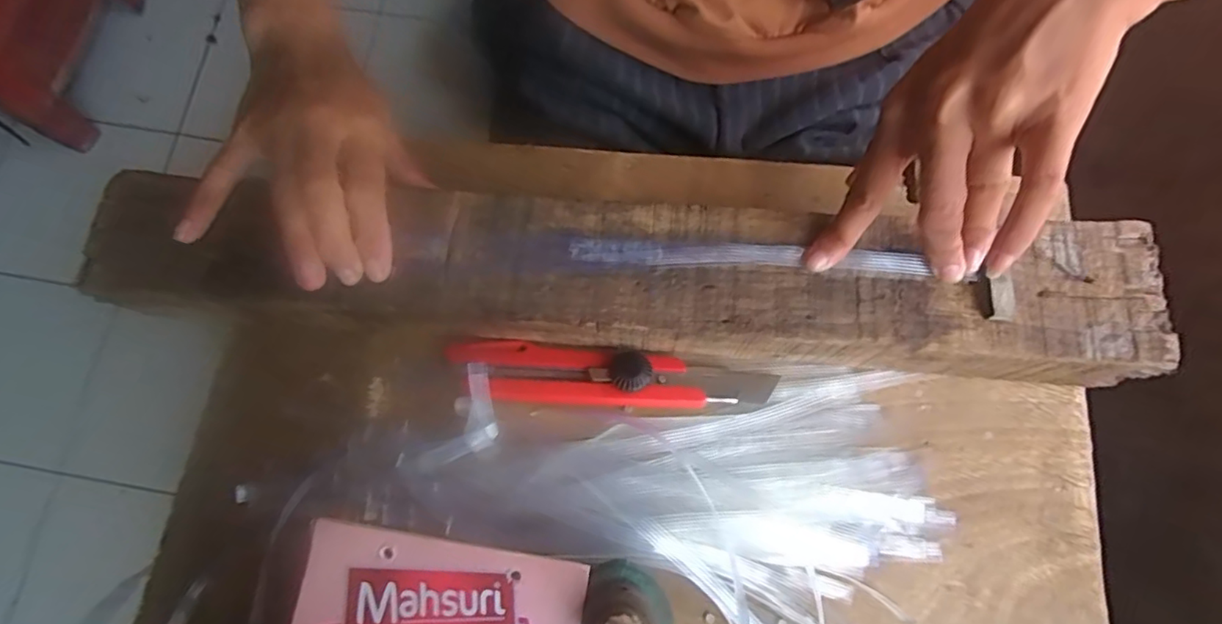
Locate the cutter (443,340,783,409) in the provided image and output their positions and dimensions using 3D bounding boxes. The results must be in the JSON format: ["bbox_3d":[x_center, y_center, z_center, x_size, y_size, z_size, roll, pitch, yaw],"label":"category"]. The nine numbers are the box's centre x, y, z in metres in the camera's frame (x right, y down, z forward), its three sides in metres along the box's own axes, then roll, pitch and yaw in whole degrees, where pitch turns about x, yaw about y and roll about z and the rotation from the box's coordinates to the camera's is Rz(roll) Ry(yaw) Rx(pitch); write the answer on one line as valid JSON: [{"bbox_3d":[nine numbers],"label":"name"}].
[{"bbox_3d":[0.000,0.032,0.298,0.166,0.015,0.030,3,78,1],"label":"cutter"}]

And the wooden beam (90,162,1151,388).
[{"bbox_3d":[-0.003,-0.018,0.298,0.499,0.052,0.073,5,78,3],"label":"wooden beam"}]

